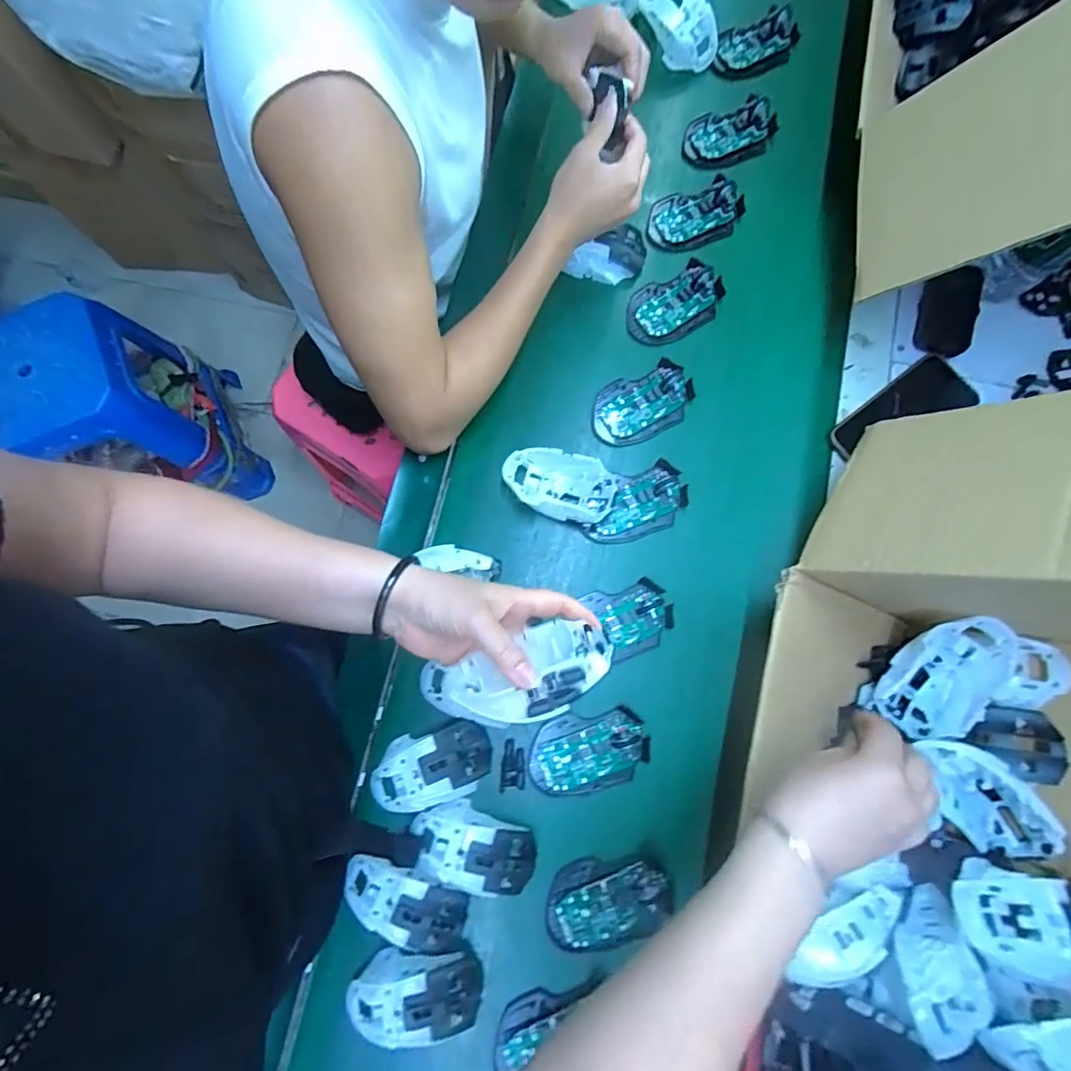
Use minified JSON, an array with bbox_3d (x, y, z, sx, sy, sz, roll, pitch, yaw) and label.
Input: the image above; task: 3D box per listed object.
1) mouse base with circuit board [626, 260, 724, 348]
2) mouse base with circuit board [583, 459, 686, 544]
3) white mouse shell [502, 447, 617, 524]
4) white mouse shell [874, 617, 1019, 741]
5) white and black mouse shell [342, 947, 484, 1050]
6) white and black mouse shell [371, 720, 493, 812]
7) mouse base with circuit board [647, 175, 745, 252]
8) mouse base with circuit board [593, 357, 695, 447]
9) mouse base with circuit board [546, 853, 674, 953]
[{"bbox_3d":[0.158,-0.264,0.586,0.115,0.018,0.070,-26,80,-5],"label":"mouse base with circuit board"},{"bbox_3d":[0.104,-0.031,0.547,0.113,0.016,0.066,-21,80,-4],"label":"mouse base with circuit board"},{"bbox_3d":[0.024,-0.052,0.544,0.112,0.032,0.068,14,80,3],"label":"white mouse shell"},{"bbox_3d":[0.347,0.116,0.437,0.071,0.030,0.111,31,112,5],"label":"white mouse shell"},{"bbox_3d":[-0.107,0.405,0.451,0.117,0.038,0.066,-1,79,0],"label":"white and black mouse shell"},{"bbox_3d":[-0.100,0.221,0.488,0.118,0.037,0.067,-15,80,-3],"label":"white and black mouse shell"},{"bbox_3d":[0.189,-0.378,0.607,0.116,0.017,0.071,-19,80,-3],"label":"mouse base with circuit board"},{"bbox_3d":[0.116,-0.145,0.565,0.111,0.017,0.071,-21,80,-4],"label":"mouse base with circuit board"},{"bbox_3d":[0.066,0.334,0.469,0.111,0.022,0.065,-14,80,-2],"label":"mouse base with circuit board"}]

